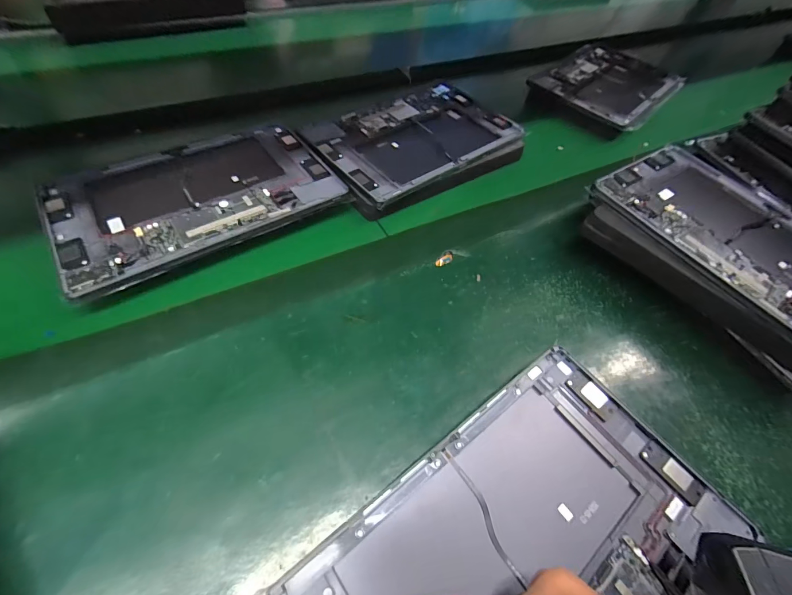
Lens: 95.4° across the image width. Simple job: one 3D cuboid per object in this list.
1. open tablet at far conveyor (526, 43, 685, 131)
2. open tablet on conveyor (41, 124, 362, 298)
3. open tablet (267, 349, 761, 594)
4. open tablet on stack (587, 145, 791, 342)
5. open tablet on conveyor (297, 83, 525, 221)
[{"bbox_3d":[0.360,-0.363,0.603,0.263,0.011,0.180,-37,66,-26],"label":"open tablet at far conveyor"},{"bbox_3d":[-0.197,-0.105,0.365,0.253,0.008,0.169,-29,61,-24],"label":"open tablet on conveyor"},{"bbox_3d":[0.081,0.153,0.208,0.248,0.011,0.162,-31,61,-25],"label":"open tablet"},{"bbox_3d":[0.334,-0.057,0.344,0.174,0.015,0.251,-25,61,-22],"label":"open tablet on stack"},{"bbox_3d":[0.027,-0.196,0.463,0.258,0.030,0.171,-32,62,-26],"label":"open tablet on conveyor"}]

